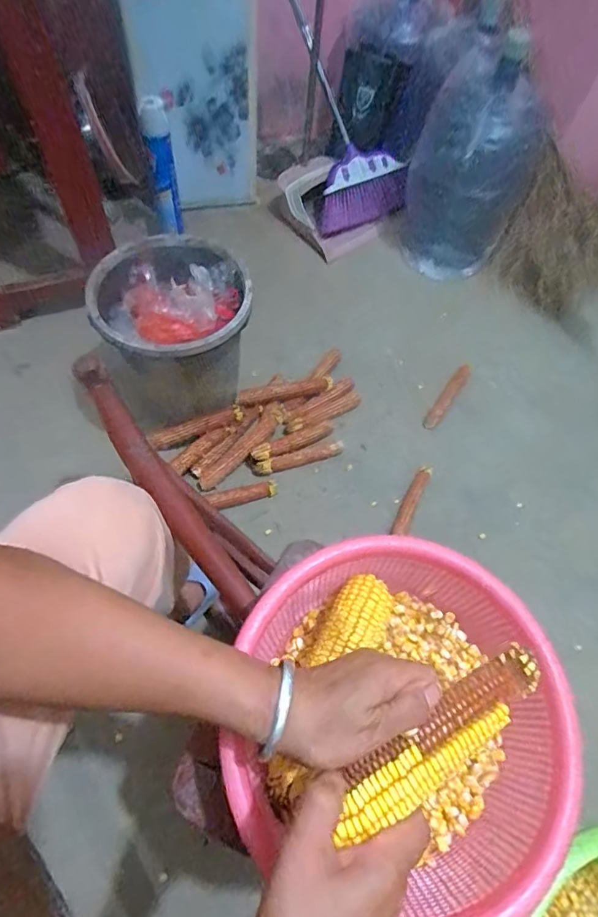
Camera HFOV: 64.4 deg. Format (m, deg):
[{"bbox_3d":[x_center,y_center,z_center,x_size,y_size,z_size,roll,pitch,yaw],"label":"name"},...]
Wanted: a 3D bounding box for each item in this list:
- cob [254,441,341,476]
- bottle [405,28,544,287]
[{"bbox_3d":[0.003,-0.002,0.993,0.185,0.026,0.031,-16,63,-12],"label":"cob"},{"bbox_3d":[0.434,-0.725,1.195,0.234,0.440,0.247,-2,61,-4],"label":"bottle"}]

